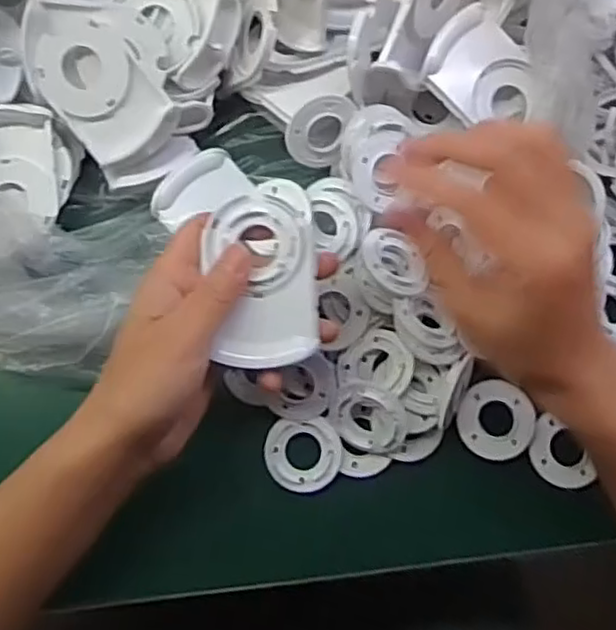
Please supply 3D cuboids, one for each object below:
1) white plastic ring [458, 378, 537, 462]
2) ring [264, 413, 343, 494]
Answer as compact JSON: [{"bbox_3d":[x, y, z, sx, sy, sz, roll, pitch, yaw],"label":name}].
[{"bbox_3d":[0.109,0.060,0.386,0.043,0.004,0.044,0,78,-1],"label":"white plastic ring"},{"bbox_3d":[-0.003,0.078,0.381,0.043,0.007,0.043,0,78,-1],"label":"ring"}]

